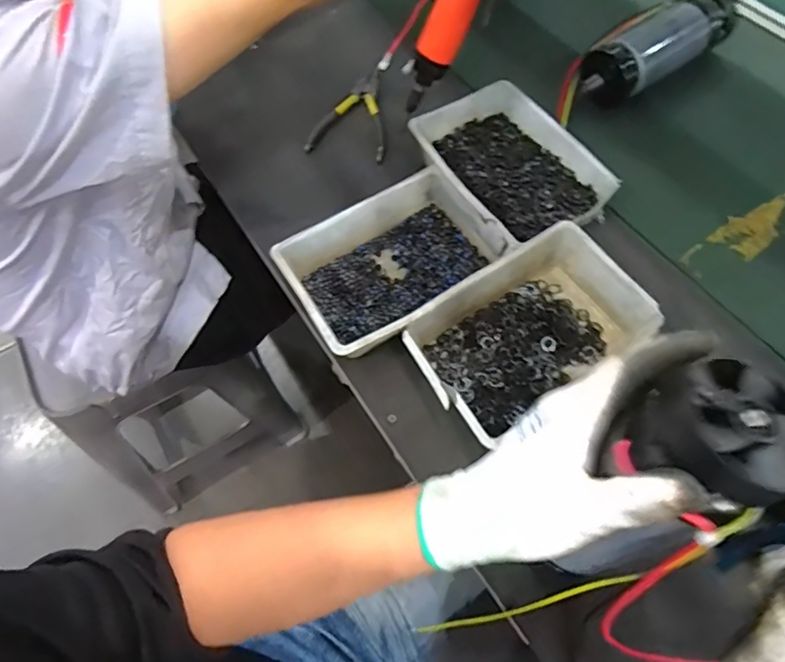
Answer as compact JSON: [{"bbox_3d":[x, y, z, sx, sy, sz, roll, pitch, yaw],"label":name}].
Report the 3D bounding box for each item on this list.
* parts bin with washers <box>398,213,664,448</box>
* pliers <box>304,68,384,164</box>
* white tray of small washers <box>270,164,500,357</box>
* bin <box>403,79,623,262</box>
[{"bbox_3d":[0.123,0.005,0.497,0.211,0.055,0.138,-30,68,-14],"label":"parts bin with washers"},{"bbox_3d":[-0.045,-0.276,0.682,0.097,0.025,0.148,11,64,5],"label":"pliers"},{"bbox_3d":[0.000,-0.067,0.540,0.202,0.055,0.146,-30,68,-14],"label":"white tray of small washers"},{"bbox_3d":[0.127,-0.181,0.592,0.156,0.045,0.202,-29,67,-14],"label":"bin"}]

